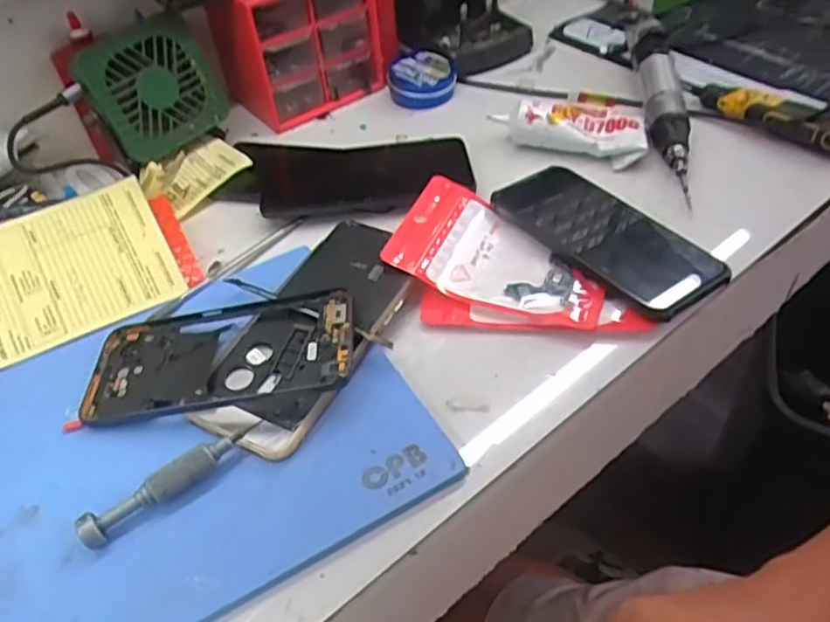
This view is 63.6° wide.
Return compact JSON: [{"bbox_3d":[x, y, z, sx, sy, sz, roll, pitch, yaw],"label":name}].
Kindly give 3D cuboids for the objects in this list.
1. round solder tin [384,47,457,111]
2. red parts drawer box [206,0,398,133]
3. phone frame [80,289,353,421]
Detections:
[{"bbox_3d":[0.007,-0.227,0.646,0.065,0.034,0.051,-3,48,3],"label":"round solder tin"},{"bbox_3d":[-0.105,-0.271,0.648,0.154,0.118,0.097,-35,54,-23],"label":"red parts drawer box"},{"bbox_3d":[-0.119,0.030,0.417,0.165,0.014,0.077,-9,44,8],"label":"phone frame"}]

